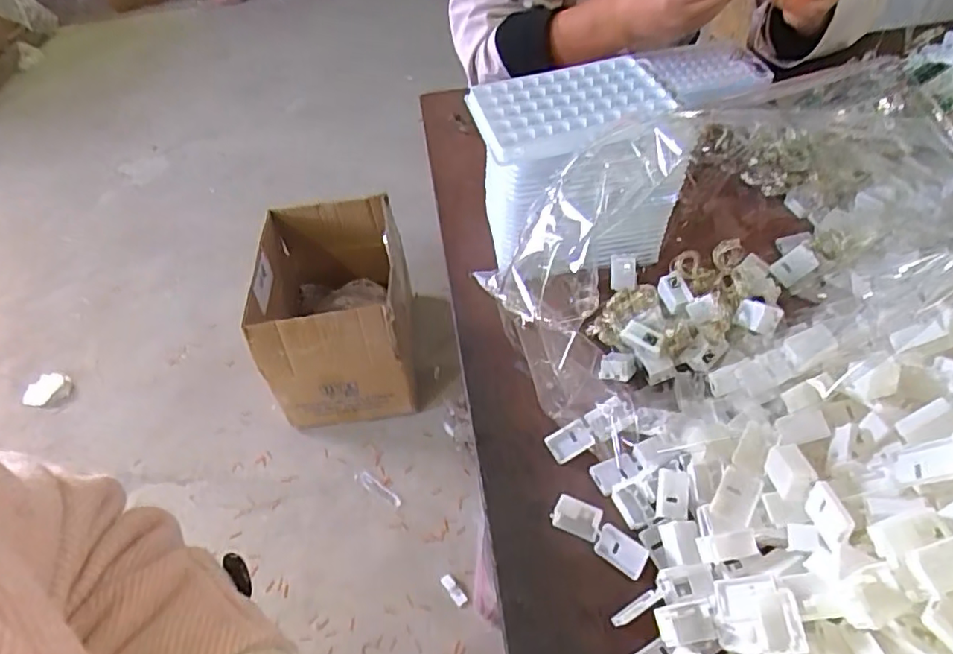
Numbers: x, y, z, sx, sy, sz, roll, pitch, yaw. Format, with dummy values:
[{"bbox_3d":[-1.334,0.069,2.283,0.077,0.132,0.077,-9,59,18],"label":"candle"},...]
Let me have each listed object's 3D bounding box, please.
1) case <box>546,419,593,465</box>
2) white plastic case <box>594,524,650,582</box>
[{"bbox_3d":[0.059,0.072,0.375,0.028,0.005,0.019,-21,49,-12],"label":"case"},{"bbox_3d":[0.079,0.122,0.322,0.028,0.020,0.005,32,18,35],"label":"white plastic case"}]

